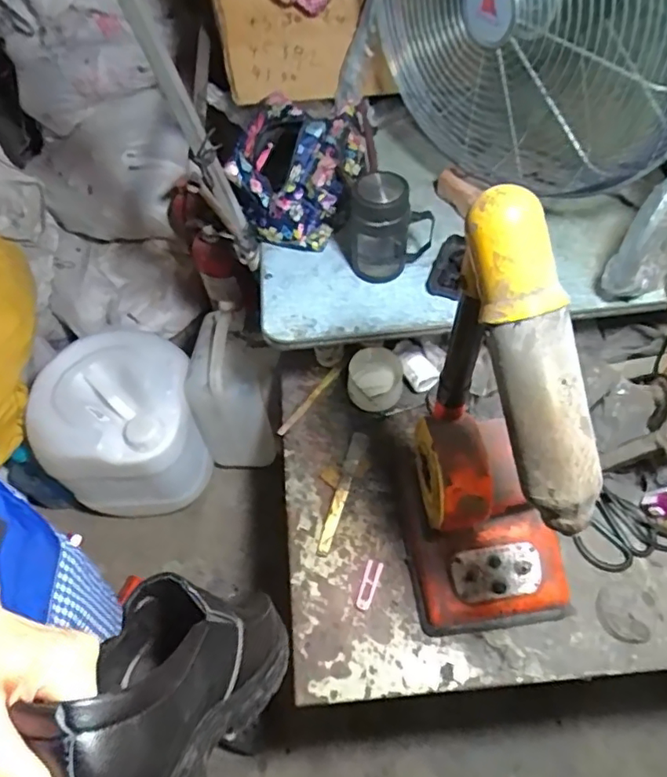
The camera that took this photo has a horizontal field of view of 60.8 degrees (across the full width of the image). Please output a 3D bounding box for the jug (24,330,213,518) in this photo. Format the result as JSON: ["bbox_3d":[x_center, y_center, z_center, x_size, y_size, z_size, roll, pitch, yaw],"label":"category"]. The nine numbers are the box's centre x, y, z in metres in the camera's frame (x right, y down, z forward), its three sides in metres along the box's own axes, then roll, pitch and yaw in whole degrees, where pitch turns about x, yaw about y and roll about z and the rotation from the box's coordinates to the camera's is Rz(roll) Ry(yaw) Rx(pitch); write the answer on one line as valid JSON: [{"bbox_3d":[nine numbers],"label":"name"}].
[{"bbox_3d":[-0.419,0.075,1.179,0.288,0.272,0.273,-6,57,0],"label":"jug"}]

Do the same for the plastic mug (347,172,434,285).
[{"bbox_3d":[0.077,-0.217,0.789,0.122,0.150,0.074,1,57,5],"label":"plastic mug"}]

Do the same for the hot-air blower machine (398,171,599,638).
[{"bbox_3d":[0.176,0.070,0.578,0.169,0.528,0.235,-7,57,0],"label":"hot-air blower machine"}]

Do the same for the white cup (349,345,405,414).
[{"bbox_3d":[0.069,-0.014,0.925,0.086,0.071,0.094,-2,57,3],"label":"white cup"}]

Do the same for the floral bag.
[{"bbox_3d":[-0.062,-0.325,0.861,0.188,0.133,0.179,17,60,15],"label":"floral bag"}]

